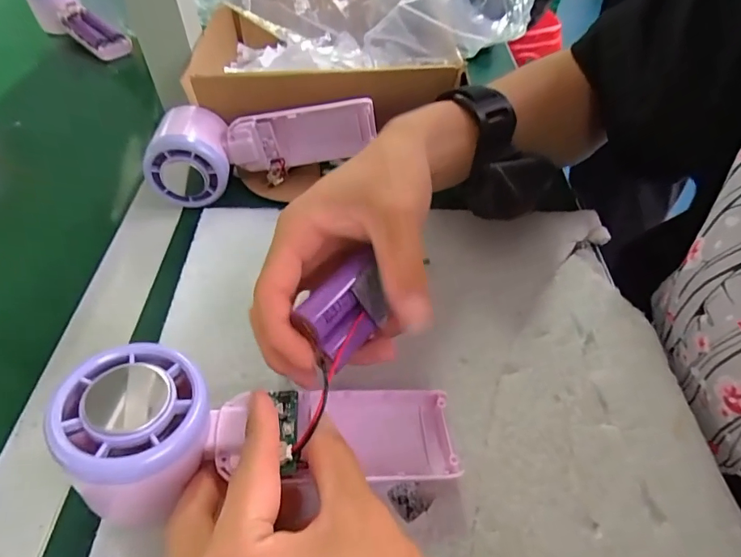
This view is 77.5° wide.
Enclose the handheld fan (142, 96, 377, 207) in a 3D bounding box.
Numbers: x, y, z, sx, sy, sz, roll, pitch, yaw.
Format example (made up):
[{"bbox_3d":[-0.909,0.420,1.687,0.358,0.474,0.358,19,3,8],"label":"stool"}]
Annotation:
[{"bbox_3d":[-0.083,-0.104,0.348,0.165,0.052,0.050,-14,51,-10],"label":"handheld fan"}]

